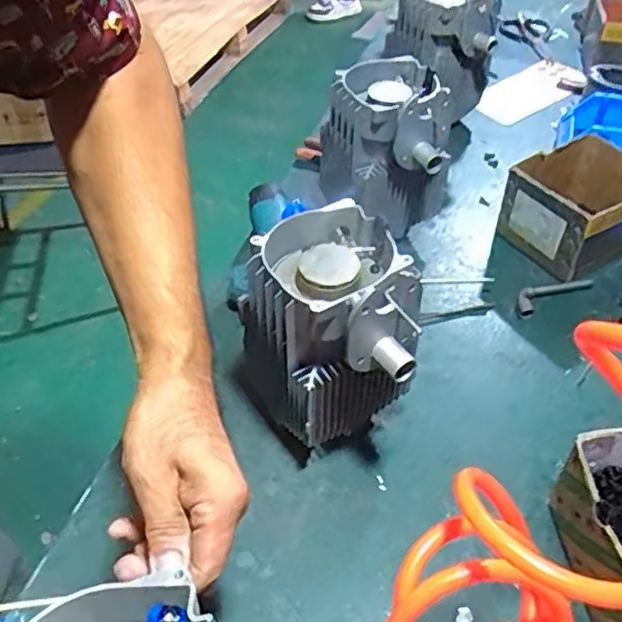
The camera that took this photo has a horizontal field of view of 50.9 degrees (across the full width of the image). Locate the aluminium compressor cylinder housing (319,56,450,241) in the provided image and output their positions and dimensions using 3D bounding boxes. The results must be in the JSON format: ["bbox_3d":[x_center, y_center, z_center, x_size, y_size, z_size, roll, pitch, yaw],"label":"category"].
[{"bbox_3d":[0.087,-0.197,0.777,0.125,0.152,0.184,-10,46,-10],"label":"aluminium compressor cylinder housing"}]

